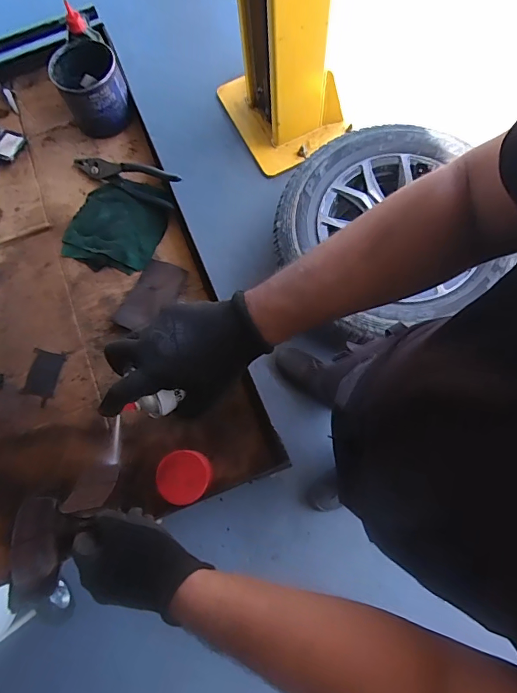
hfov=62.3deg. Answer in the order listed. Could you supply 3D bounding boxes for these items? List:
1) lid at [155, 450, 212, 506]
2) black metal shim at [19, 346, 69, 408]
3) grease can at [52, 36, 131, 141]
[{"bbox_3d":[-0.093,0.165,0.545,0.062,0.045,0.062,-1,74,4],"label":"lid"},{"bbox_3d":[-0.312,0.042,0.619,0.048,0.004,0.077,13,80,5],"label":"black metal shim"},{"bbox_3d":[-0.264,-0.414,0.682,0.097,0.098,0.111,-29,74,-4],"label":"grease can"}]

